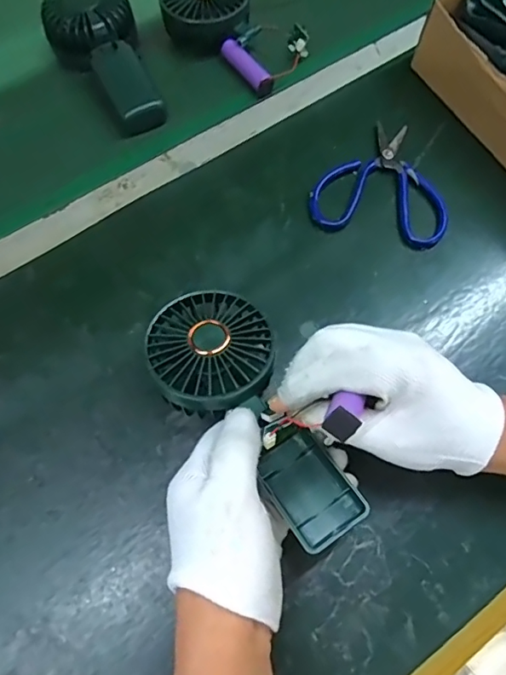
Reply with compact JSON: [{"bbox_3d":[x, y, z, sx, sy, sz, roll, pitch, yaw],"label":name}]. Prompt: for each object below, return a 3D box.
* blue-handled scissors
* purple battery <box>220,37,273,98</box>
[{"bbox_3d":[0.112,-0.136,0.441,0.112,0.010,0.114,12,69,3],"label":"blue-handled scissors"},{"bbox_3d":[-0.005,-0.264,0.506,0.020,0.019,0.072,-33,73,-13],"label":"purple battery"}]

